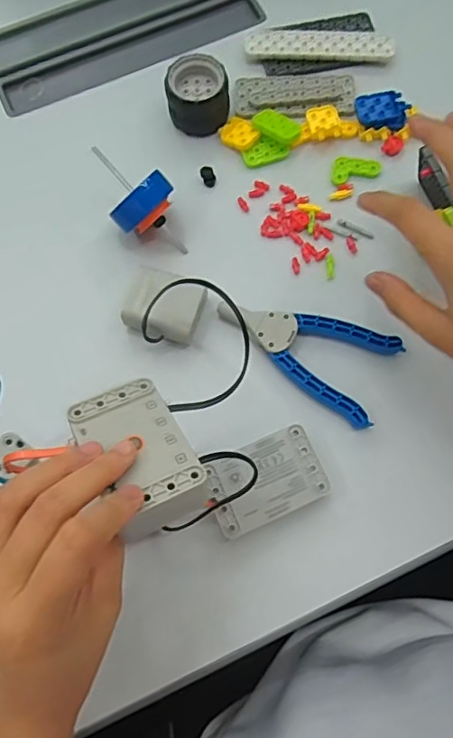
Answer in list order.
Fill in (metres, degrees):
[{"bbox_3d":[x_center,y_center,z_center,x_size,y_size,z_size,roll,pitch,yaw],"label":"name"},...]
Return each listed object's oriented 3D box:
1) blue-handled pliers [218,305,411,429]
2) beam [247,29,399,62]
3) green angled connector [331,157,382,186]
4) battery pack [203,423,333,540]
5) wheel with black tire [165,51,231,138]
[{"bbox_3d":[0.053,-0.013,0.396,0.125,0.017,0.065,24,75,7],"label":"blue-handled pliers"},{"bbox_3d":[0.079,-0.275,0.471,0.122,0.010,0.026,3,74,2],"label":"beam"},{"bbox_3d":[0.104,-0.159,0.443,0.039,0.004,0.023,-2,74,0],"label":"green angled connector"},{"bbox_3d":[0.025,0.074,0.366,0.074,0.019,0.050,-23,75,-6],"label":"battery pack"},{"bbox_3d":[-0.022,-0.218,0.444,0.049,0.034,0.048,0,74,1],"label":"wheel with black tire"}]

